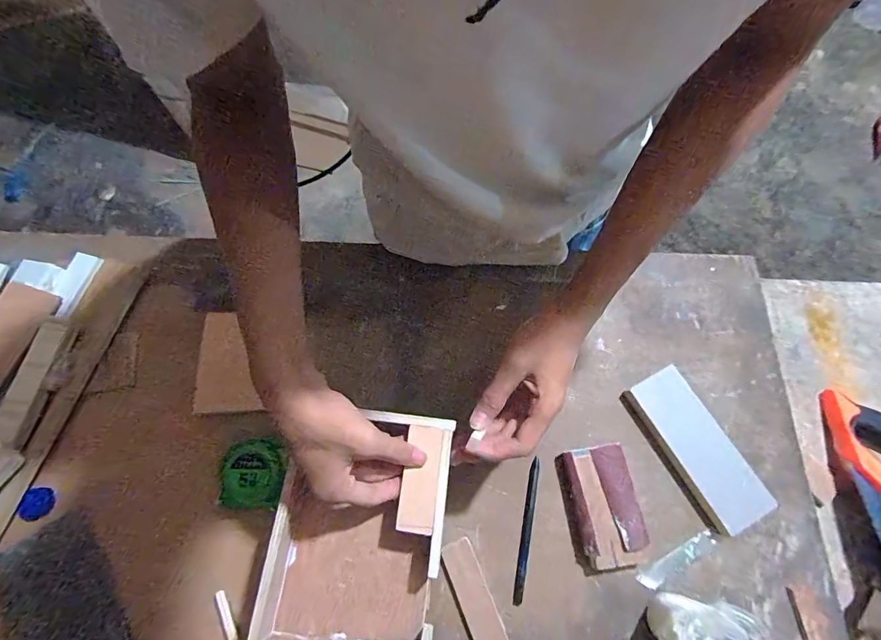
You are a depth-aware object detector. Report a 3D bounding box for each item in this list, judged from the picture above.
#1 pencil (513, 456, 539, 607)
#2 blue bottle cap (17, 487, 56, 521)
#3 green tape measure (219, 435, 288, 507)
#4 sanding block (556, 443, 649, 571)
[{"bbox_3d":[0.090,0.216,0.429,0.010,0.009,0.138,11,71,4],"label":"pencil"},{"bbox_3d":[-0.425,0.194,0.437,0.030,0.013,0.032,0,70,0],"label":"blue bottle cap"},{"bbox_3d":[-0.191,0.158,0.428,0.066,0.025,0.066,1,67,-3],"label":"green tape measure"},{"bbox_3d":[0.167,0.192,0.430,0.067,0.030,0.110,-8,71,-3],"label":"sanding block"}]

